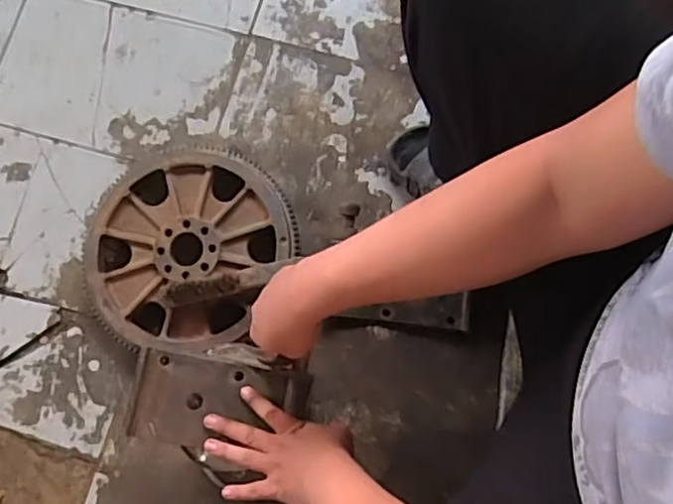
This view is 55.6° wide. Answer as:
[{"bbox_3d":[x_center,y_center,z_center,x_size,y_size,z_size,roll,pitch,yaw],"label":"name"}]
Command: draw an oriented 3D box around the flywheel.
[{"bbox_3d":[-0.236,-0.012,0.955,0.310,0.039,0.310,-1,78,6],"label":"flywheel"}]

